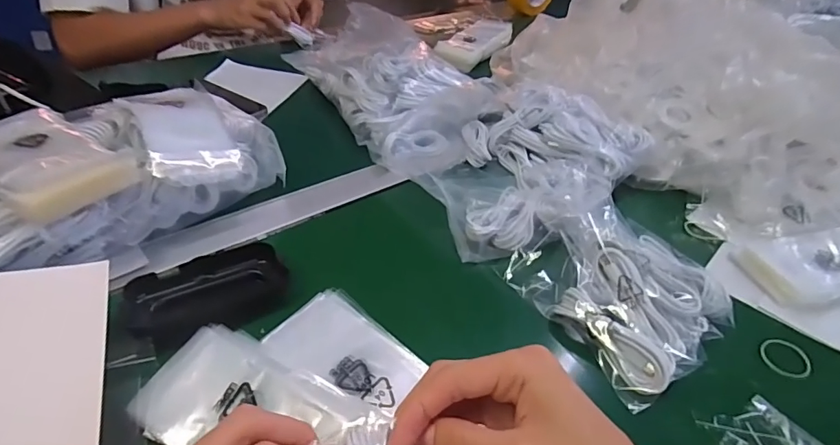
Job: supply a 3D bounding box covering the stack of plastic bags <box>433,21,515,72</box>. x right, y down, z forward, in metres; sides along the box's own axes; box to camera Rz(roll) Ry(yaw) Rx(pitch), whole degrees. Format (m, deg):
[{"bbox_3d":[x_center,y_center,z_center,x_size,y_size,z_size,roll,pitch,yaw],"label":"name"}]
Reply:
[{"bbox_3d":[0.102,-0.317,0.843,0.085,0.032,0.205,23,42,20],"label":"stack of plastic bags"}]

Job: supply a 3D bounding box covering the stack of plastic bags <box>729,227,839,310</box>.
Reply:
[{"bbox_3d":[0.405,0.035,0.458,0.185,0.024,0.078,-6,40,-14],"label":"stack of plastic bags"}]

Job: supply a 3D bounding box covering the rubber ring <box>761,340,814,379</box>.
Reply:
[{"bbox_3d":[0.289,0.108,0.378,0.036,0.004,0.035,4,39,-3],"label":"rubber ring"}]

